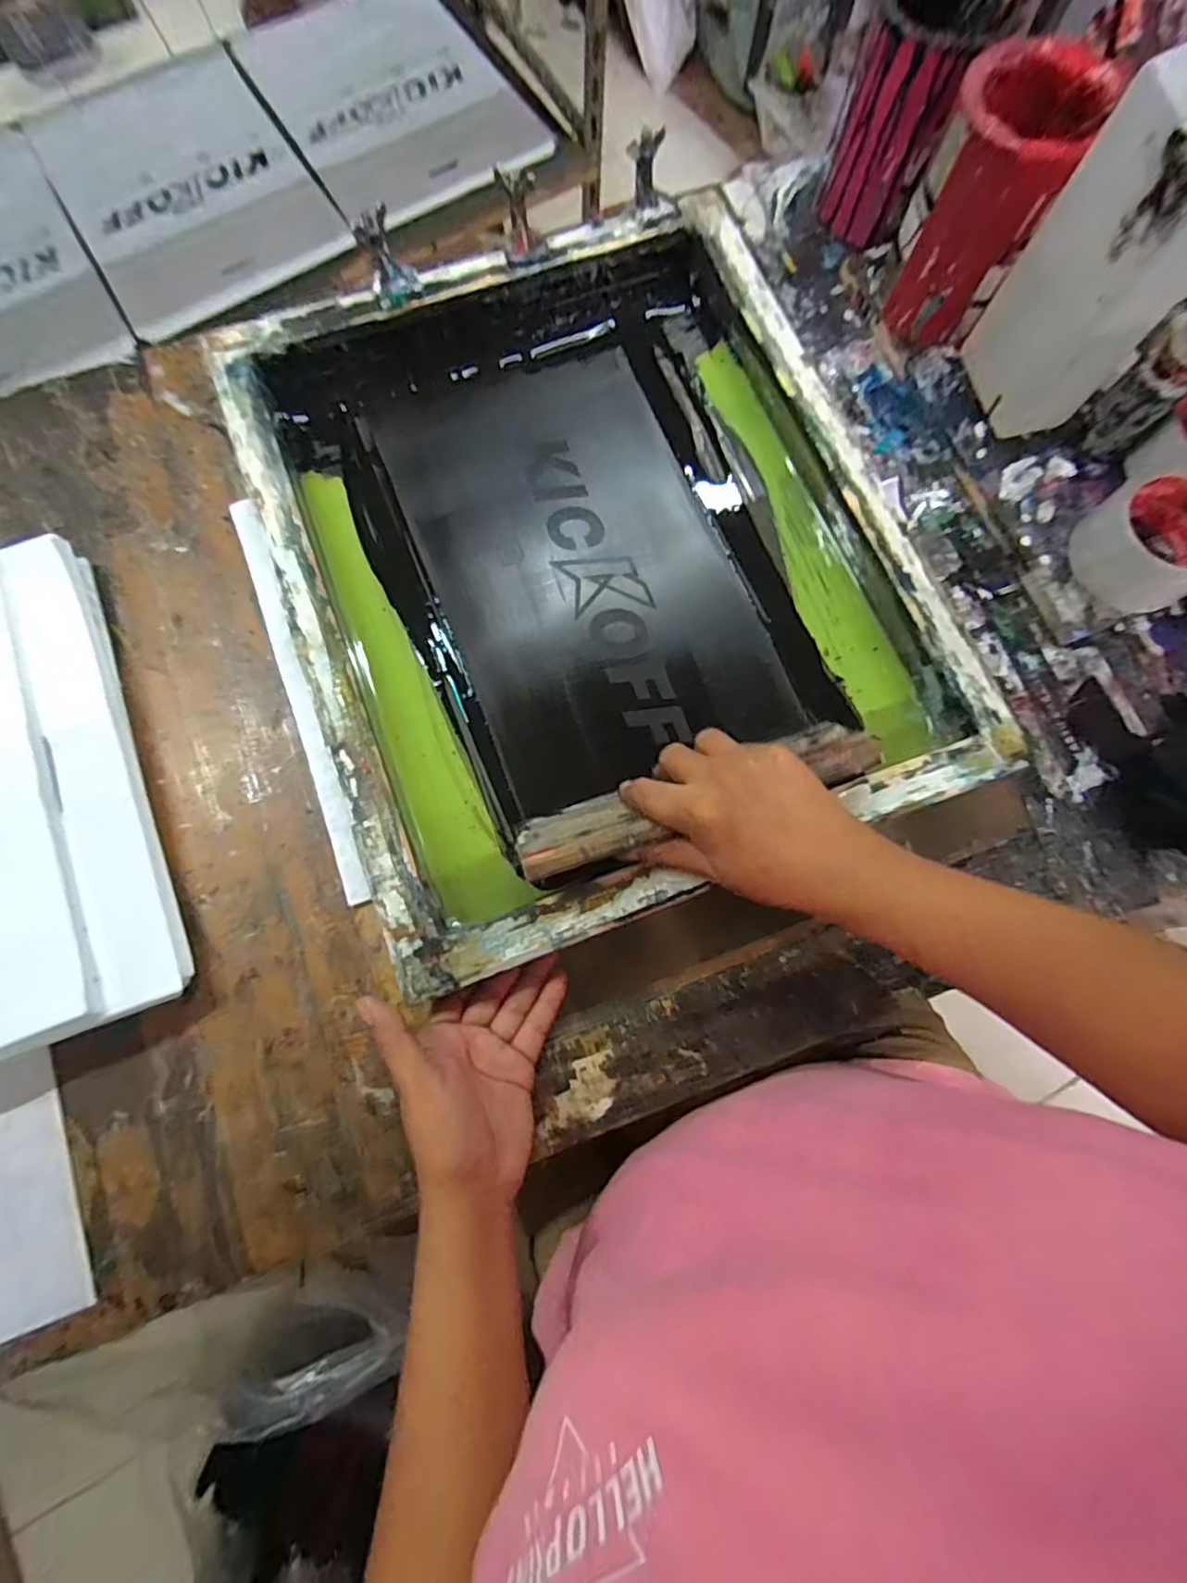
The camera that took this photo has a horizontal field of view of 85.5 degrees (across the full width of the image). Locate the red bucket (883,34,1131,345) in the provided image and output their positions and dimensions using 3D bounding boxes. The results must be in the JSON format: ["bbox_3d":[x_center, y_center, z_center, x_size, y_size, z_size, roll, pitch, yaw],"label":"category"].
[{"bbox_3d":[0.296,-0.446,0.504,0.086,0.166,0.093,0,77,0],"label":"red bucket"}]

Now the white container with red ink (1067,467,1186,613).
[{"bbox_3d":[0.436,-0.194,0.499,0.099,0.063,0.096,-34,80,-8],"label":"white container with red ink"}]

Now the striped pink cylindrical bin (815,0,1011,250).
[{"bbox_3d":[0.256,-0.556,0.533,0.091,0.153,0.100,21,78,4],"label":"striped pink cylindrical bin"}]

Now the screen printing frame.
[{"bbox_3d":[-0.003,-0.188,0.507,0.454,0.058,0.544,-20,76,-6],"label":"screen printing frame"}]

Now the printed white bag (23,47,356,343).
[{"bbox_3d":[-0.677,-1.008,1.059,0.363,0.016,0.544,-30,77,-8],"label":"printed white bag"}]

